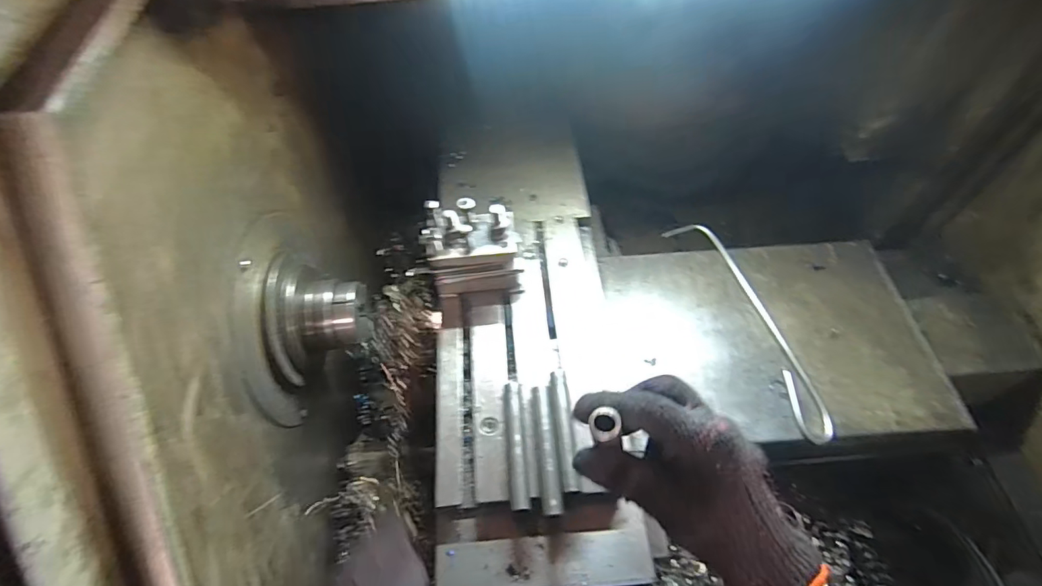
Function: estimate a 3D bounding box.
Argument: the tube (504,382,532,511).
[{"bbox_3d":[-0.006,0.150,0.506,0.018,0.014,0.123,-7,57,0],"label":"tube"}]

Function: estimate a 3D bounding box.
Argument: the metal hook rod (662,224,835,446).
[{"bbox_3d":[0.303,0.032,0.675,0.060,0.018,0.340,-18,58,-8],"label":"metal hook rod"}]

